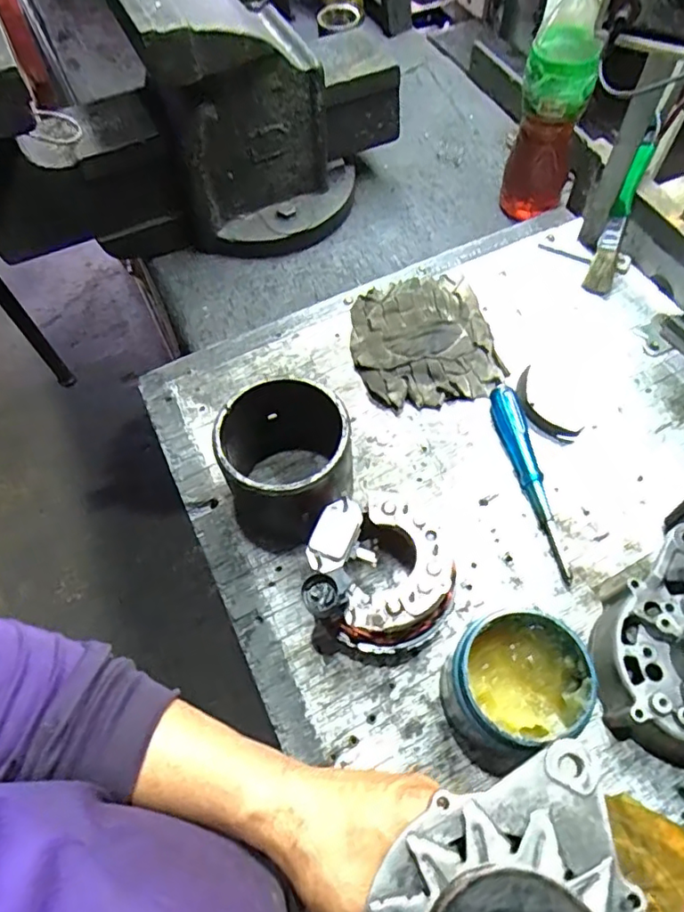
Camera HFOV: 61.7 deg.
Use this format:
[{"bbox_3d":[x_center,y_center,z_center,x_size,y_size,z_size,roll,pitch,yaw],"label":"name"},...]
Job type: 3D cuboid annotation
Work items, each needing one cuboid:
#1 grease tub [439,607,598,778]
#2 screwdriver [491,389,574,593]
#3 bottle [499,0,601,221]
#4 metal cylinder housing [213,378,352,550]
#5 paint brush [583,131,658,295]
[{"bbox_3d":[0.124,0.168,0.417,0.091,0.098,0.083,-33,65,-15],"label":"grease tub"},{"bbox_3d":[0.178,0.020,0.536,0.026,0.025,0.191,-10,61,-3],"label":"screwdriver"},{"bbox_3d":[0.246,-0.403,0.673,0.080,0.253,0.075,16,63,11],"label":"bottle"},{"bbox_3d":[-0.045,0.012,0.500,0.107,0.117,0.113,-1,61,2],"label":"metal cylinder housing"},{"bbox_3d":[0.308,-0.263,0.634,0.027,0.160,0.032,16,25,11],"label":"paint brush"}]

